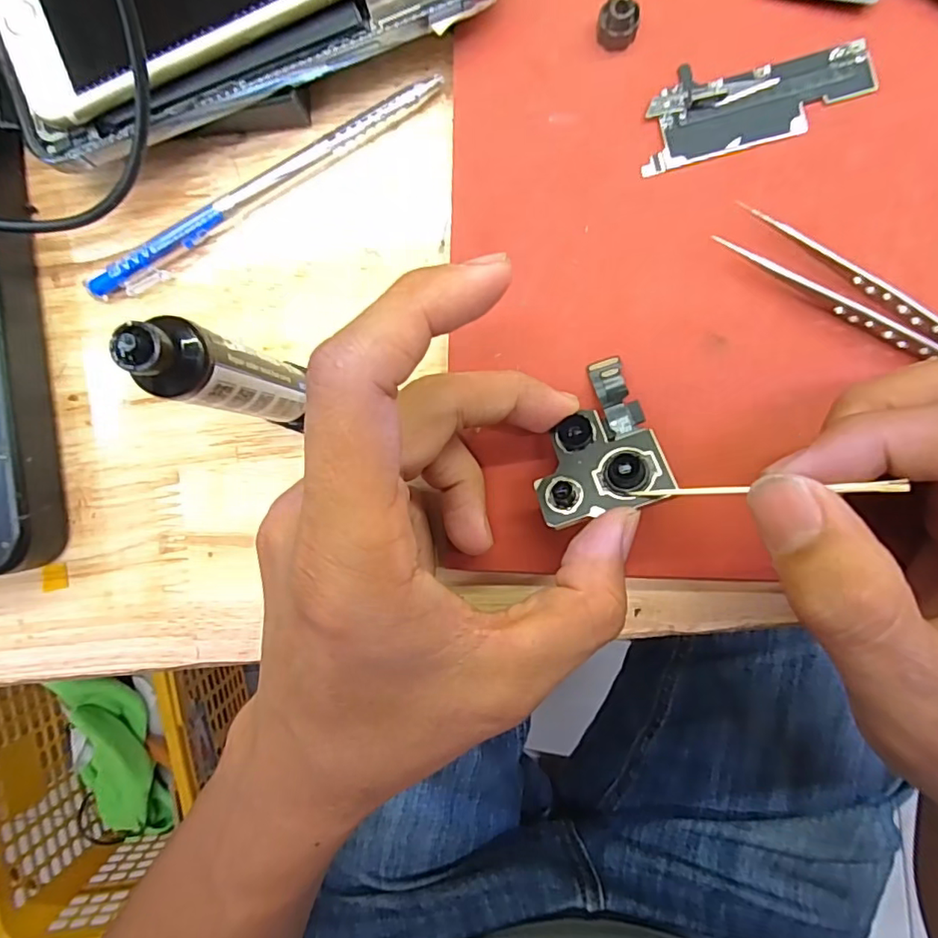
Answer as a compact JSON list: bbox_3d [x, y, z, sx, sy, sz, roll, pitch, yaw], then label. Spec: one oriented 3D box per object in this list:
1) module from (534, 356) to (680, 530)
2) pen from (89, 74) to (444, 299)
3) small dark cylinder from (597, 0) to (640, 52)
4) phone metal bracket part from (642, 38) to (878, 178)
[{"bbox_3d":[0.037,-0.009,0.174,0.038,0.008,0.050,-19,61,9],"label":"module"},{"bbox_3d":[-0.070,-0.095,0.193,0.136,0.010,0.010,-30,90,4],"label":"pen"},{"bbox_3d":[0.047,-0.140,0.176,0.012,0.012,0.009,19,93,3],"label":"small dark cylinder"},{"bbox_3d":[0.091,-0.117,0.179,0.071,0.004,0.028,-12,91,4],"label":"phone metal bracket part"}]

